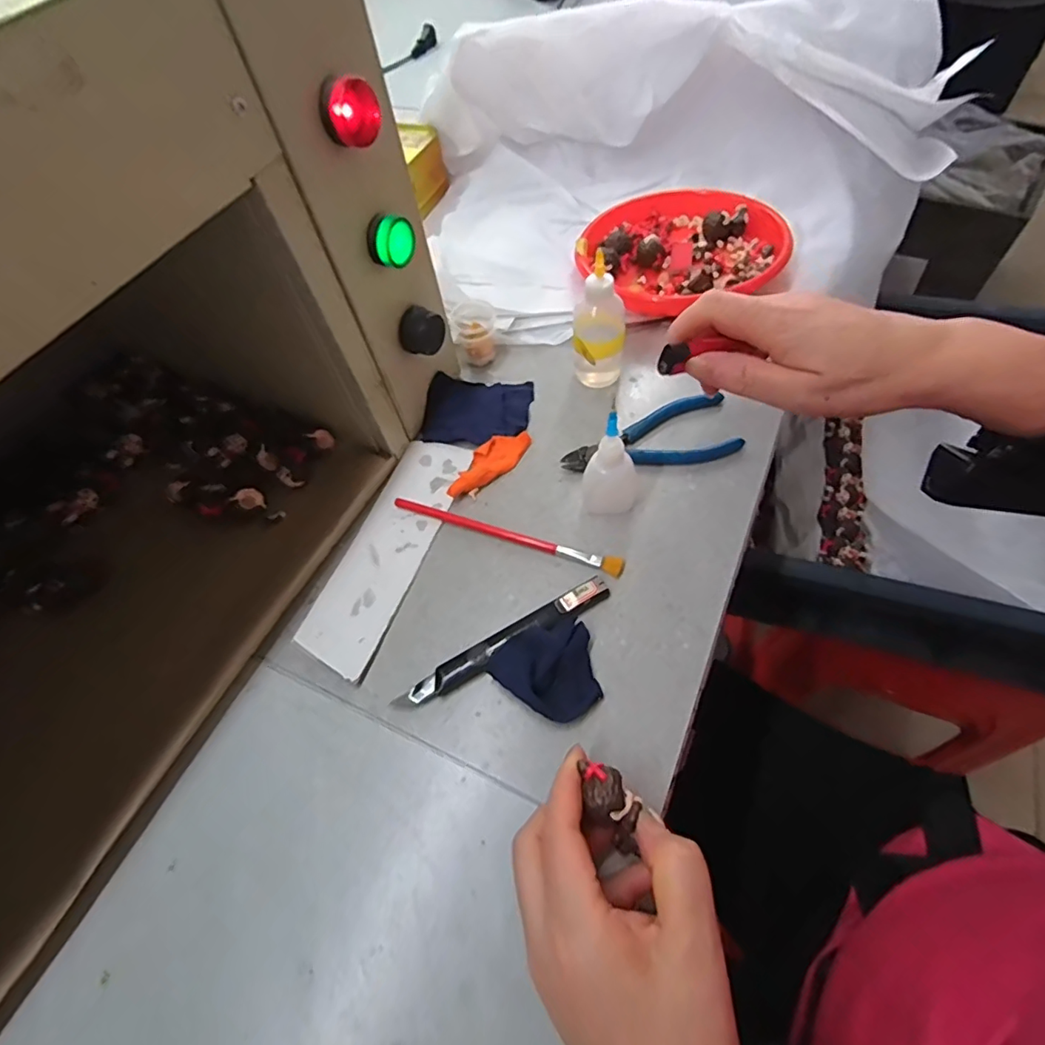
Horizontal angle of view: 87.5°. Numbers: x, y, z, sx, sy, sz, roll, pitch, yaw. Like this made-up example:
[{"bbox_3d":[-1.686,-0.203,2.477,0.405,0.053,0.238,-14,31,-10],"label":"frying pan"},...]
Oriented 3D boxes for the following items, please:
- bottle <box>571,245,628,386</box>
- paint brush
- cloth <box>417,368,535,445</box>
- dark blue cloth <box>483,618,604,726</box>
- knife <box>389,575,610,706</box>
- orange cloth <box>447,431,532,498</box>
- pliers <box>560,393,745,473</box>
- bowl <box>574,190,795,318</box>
[{"bbox_3d":[0.057,-0.148,0.402,0.038,0.090,0.036,6,60,9],"label":"bottle"},{"bbox_3d":[-0.013,0.009,0.373,0.164,0.013,0.012,14,62,16],"label":"paint brush"},{"bbox_3d":[-0.035,-0.091,0.430,0.079,0.016,0.067,8,61,6],"label":"cloth"},{"bbox_3d":[0.019,0.082,0.315,0.058,0.019,0.056,36,70,25],"label":"dark blue cloth"},{"bbox_3d":[-0.010,0.072,0.330,0.141,0.012,0.017,-29,60,-10],"label":"knife"},{"bbox_3d":[-0.026,-0.045,0.404,0.076,0.010,0.027,-42,63,-17],"label":"orange cloth"},{"bbox_3d":[0.092,-0.060,0.398,0.126,0.008,0.051,-15,58,-2],"label":"pliers"},{"bbox_3d":[0.137,-0.247,0.493,0.162,0.035,0.164,-3,59,5],"label":"bowl"}]

